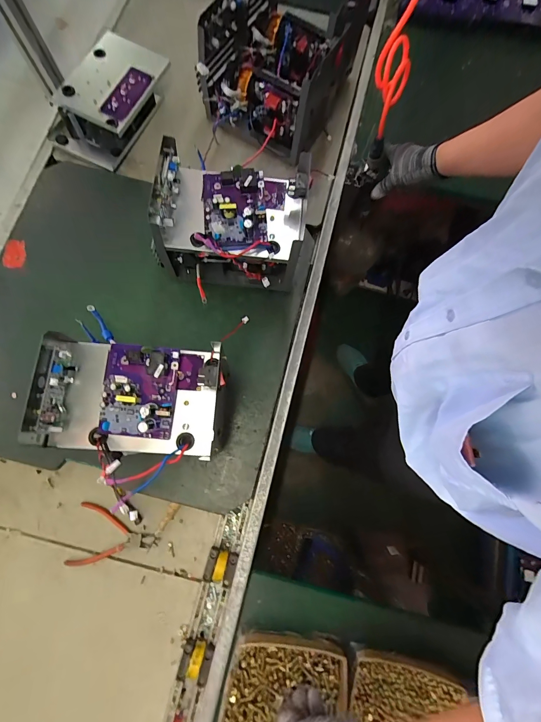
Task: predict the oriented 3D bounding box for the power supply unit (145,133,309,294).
[{"bbox_3d":[-0.053,-0.225,0.569,0.259,0.177,0.153,9,77,-1],"label":"power supply unit"}]

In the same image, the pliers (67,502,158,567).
[{"bbox_3d":[-0.293,0.340,0.615,0.155,0.008,0.108,13,78,2],"label":"pliers"}]

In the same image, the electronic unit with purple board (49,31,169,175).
[{"bbox_3d":[-0.336,-0.538,0.681,0.169,0.077,0.265,22,77,1],"label":"electronic unit with purple board"}]

